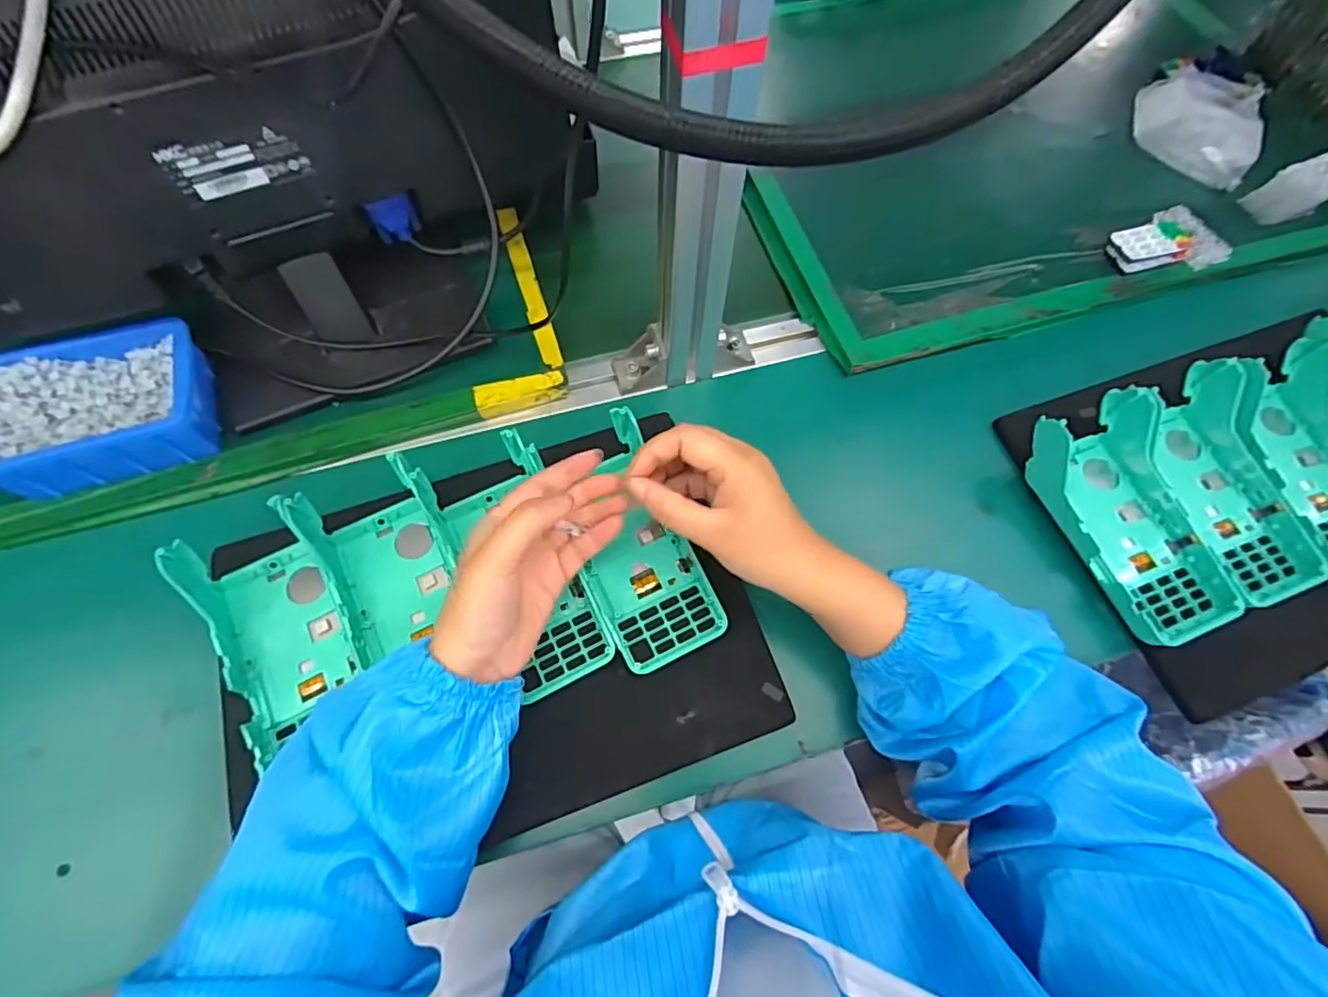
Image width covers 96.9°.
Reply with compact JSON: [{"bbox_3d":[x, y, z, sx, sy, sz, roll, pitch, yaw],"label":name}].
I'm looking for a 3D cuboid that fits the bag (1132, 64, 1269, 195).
[{"bbox_3d":[0.536,-0.383,0.583,0.110,0.024,0.149,33,72,11],"label":"bag"}]

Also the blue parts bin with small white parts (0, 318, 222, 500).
[{"bbox_3d":[-0.410,-0.063,0.431,0.146,0.057,0.105,-15,67,-8],"label":"blue parts bin with small white parts"}]

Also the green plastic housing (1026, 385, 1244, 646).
[{"bbox_3d":[0.336,0.010,0.414,0.086,0.050,0.168,-19,68,-10],"label":"green plastic housing"}]

